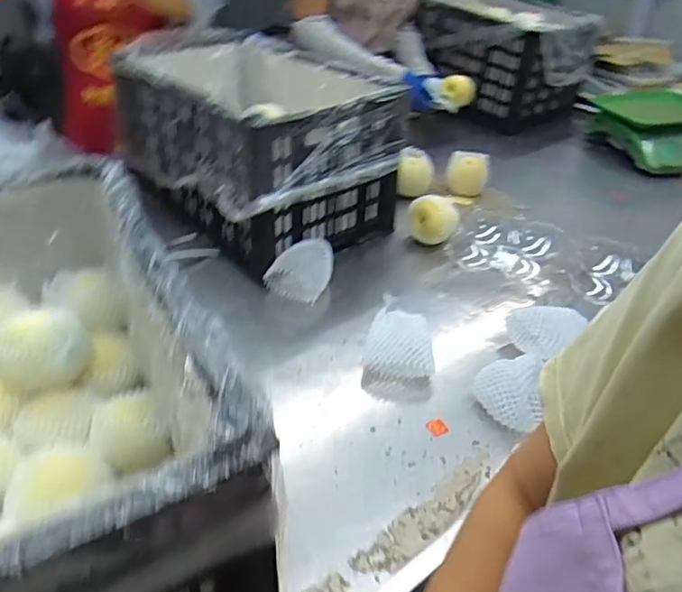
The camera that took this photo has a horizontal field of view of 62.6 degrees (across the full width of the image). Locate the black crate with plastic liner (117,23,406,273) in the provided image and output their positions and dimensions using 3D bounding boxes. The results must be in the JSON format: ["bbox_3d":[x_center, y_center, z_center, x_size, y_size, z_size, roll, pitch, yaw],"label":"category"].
[{"bbox_3d":[-0.170,-0.318,1.103,0.354,0.294,0.523,-29,47,-36],"label":"black crate with plastic liner"}]

